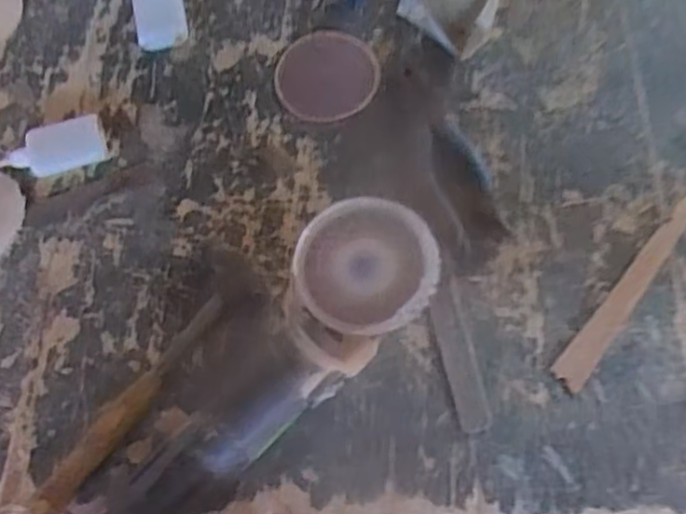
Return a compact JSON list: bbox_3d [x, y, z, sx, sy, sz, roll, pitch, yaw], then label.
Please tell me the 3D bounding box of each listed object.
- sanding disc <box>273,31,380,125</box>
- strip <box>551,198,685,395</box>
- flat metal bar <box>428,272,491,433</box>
[{"bbox_3d":[-0.015,-0.168,0.640,0.090,0.004,0.095,-1,70,2],"label":"sanding disc"},{"bbox_3d":[0.235,0.016,0.555,0.025,0.006,0.211,36,75,14],"label":"strip"},{"bbox_3d":[0.090,0.075,0.542,0.025,0.004,0.120,-12,70,-2],"label":"flat metal bar"}]

